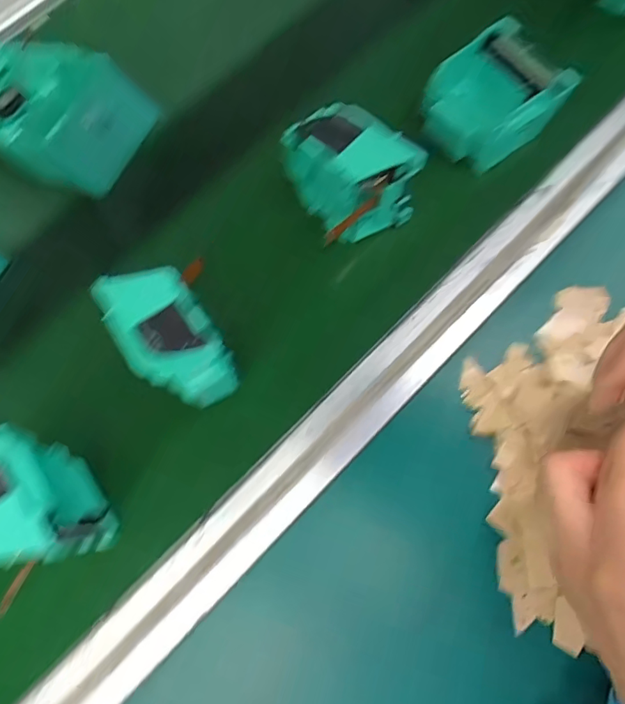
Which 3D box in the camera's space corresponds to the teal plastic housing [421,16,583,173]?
[{"bbox_3d":[0.125,-0.176,0.360,0.088,0.041,0.069,-35,75,-9],"label":"teal plastic housing"}]

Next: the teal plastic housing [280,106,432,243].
[{"bbox_3d":[0.024,-0.109,0.336,0.075,0.088,0.045,40,78,13],"label":"teal plastic housing"}]

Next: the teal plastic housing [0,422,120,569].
[{"bbox_3d":[-0.155,0.084,0.283,0.046,0.074,0.079,-37,75,-9],"label":"teal plastic housing"}]

